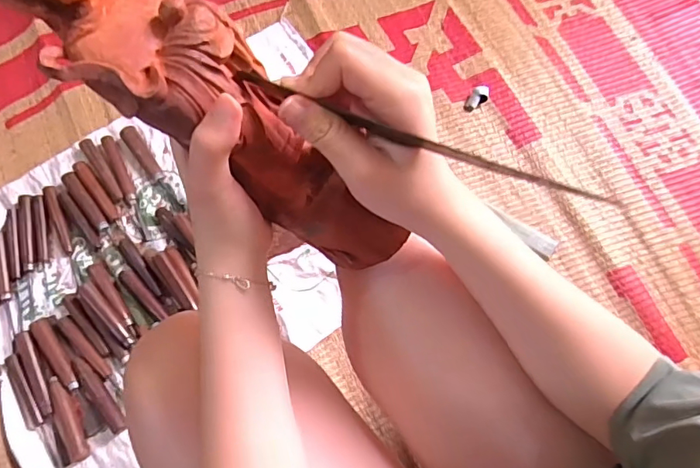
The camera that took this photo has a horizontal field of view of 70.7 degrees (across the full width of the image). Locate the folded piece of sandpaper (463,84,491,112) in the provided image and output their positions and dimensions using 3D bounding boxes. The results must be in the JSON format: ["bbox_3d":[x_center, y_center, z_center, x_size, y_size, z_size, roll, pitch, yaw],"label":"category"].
[{"bbox_3d":[0.201,-0.215,0.774,0.026,0.016,0.051,37,79,10],"label":"folded piece of sandpaper"}]

